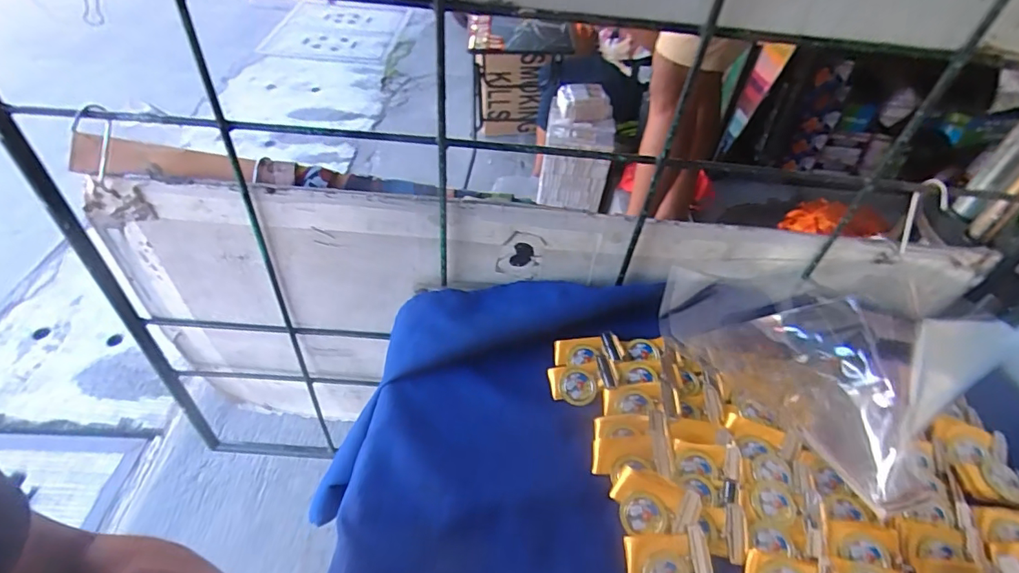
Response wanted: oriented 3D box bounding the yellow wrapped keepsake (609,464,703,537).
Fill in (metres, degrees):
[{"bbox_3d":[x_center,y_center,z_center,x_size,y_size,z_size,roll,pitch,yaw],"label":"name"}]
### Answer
[{"bbox_3d":[0.123,0.188,0.430,0.069,0.017,0.048,22,46,18],"label":"yellow wrapped keepsake"}]

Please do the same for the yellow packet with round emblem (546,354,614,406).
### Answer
[{"bbox_3d":[0.075,0.099,0.521,0.064,0.015,0.044,-9,45,-14],"label":"yellow packet with round emblem"}]

